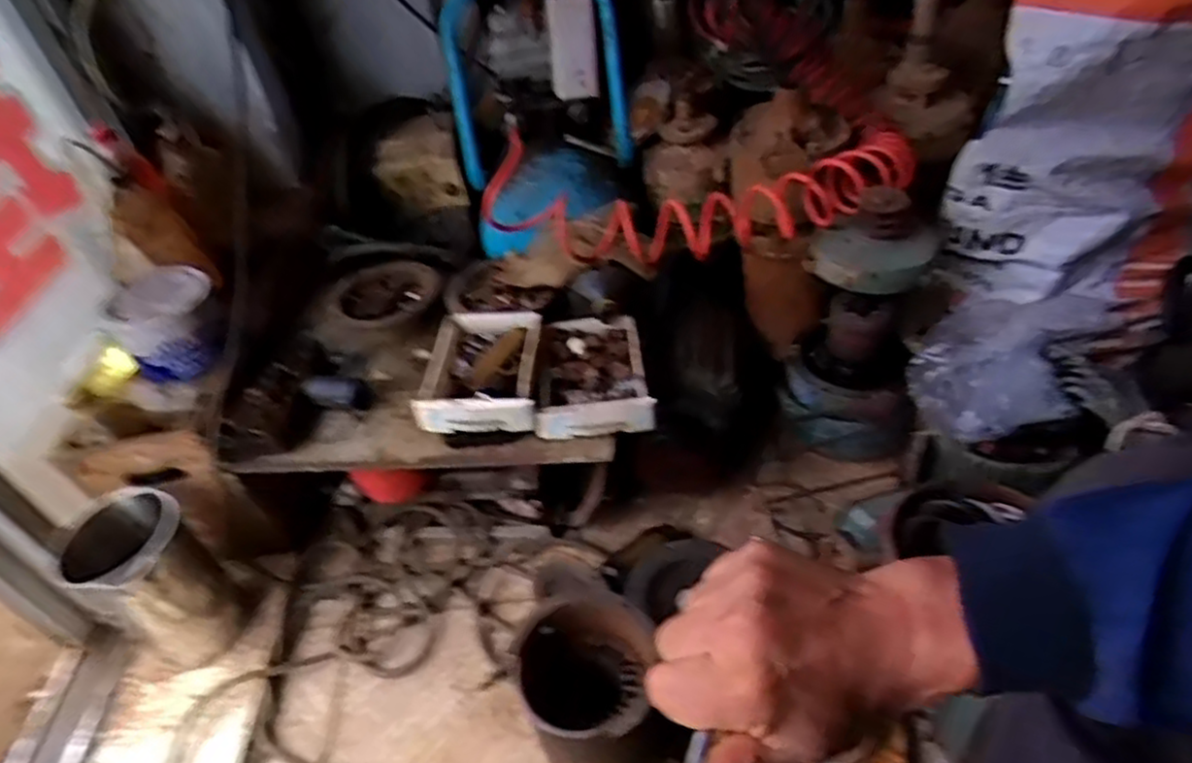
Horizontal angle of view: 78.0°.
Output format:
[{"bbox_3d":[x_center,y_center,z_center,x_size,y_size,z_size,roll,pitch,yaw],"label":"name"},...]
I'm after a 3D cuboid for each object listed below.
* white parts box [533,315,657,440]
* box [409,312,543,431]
[{"bbox_3d":[-0.004,-0.010,0.881,0.127,0.045,0.182,-8,43,1],"label":"white parts box"},{"bbox_3d":[-0.135,-0.019,0.870,0.133,0.044,0.188,-5,43,4],"label":"box"}]

